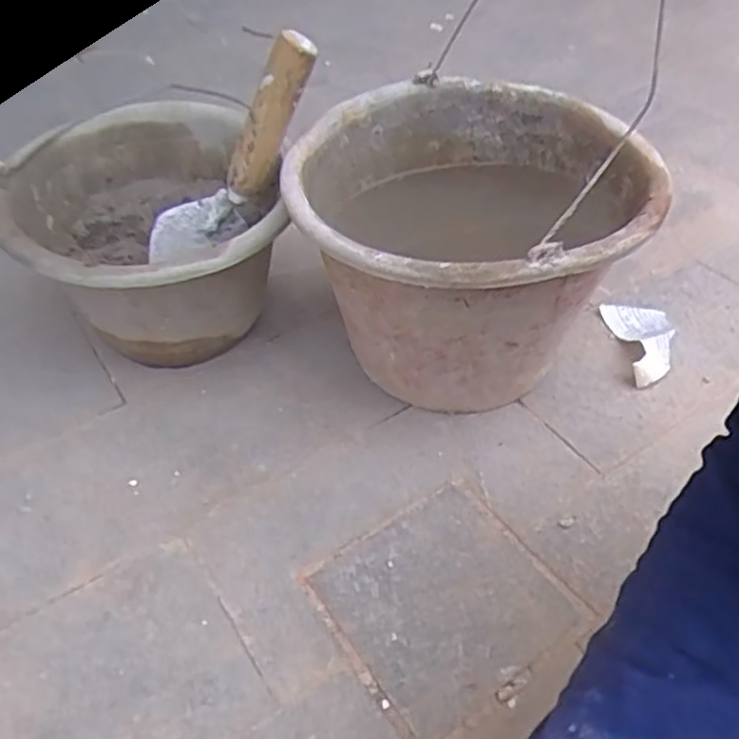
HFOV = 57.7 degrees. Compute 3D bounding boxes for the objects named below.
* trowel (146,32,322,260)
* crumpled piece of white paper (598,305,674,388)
[{"bbox_3d":[-0.105,-0.171,0.551,0.061,0.220,0.050,30,32,-23],"label":"trowel"},{"bbox_3d":[0.273,-0.030,0.655,0.064,0.024,0.109,-6,39,-1],"label":"crumpled piece of white paper"}]

